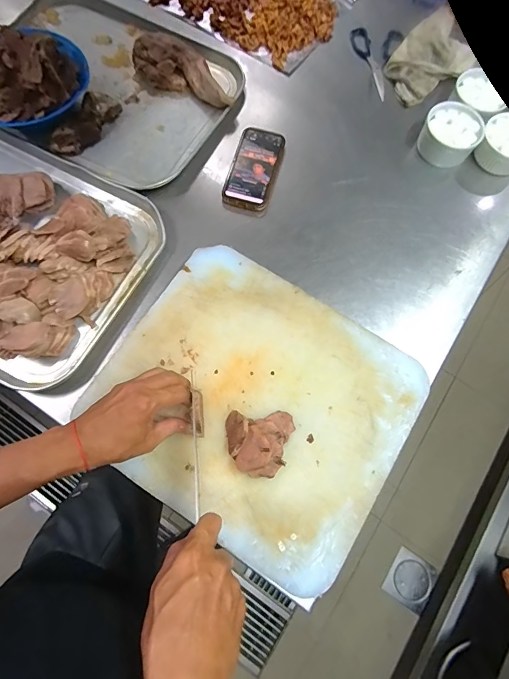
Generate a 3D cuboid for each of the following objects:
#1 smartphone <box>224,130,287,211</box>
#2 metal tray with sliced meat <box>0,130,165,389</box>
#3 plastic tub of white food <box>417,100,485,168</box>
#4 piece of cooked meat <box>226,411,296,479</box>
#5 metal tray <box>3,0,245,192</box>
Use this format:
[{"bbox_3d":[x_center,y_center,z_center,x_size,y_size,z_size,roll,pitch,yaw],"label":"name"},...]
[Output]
[{"bbox_3d":[0.002,-0.308,0.684,0.076,0.018,0.169,18,68,-8],"label":"smartphone"},{"bbox_3d":[-0.409,-0.158,0.607,0.466,0.048,0.358,25,73,6],"label":"metal tray with sliced meat"},{"bbox_3d":[0.357,-0.376,0.706,0.097,0.054,0.103,1,73,-2],"label":"plastic tub of white food"},{"bbox_3d":[0.007,0.132,0.487,0.085,0.038,0.080,1,73,-2],"label":"piece of cooked meat"},{"bbox_3d":[-0.274,-0.490,0.714,0.463,0.039,0.379,28,74,6],"label":"metal tray"}]

